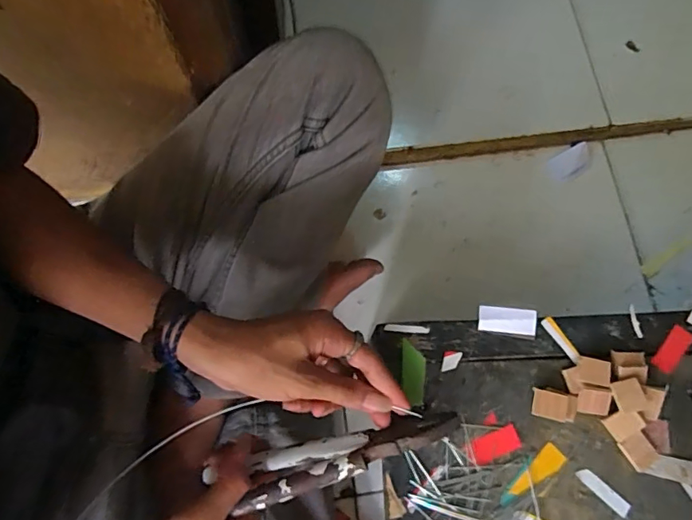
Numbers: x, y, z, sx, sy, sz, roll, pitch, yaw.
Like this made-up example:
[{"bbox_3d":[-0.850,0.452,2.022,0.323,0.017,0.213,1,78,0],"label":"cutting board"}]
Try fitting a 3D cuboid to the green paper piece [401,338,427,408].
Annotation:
[{"bbox_3d":[0.054,0.091,0.403,0.018,0.006,0.049,4,73,0],"label":"green paper piece"}]

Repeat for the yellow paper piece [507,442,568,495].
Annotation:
[{"bbox_3d":[0.145,0.161,0.378,0.049,0.004,0.017,-42,78,-12],"label":"yellow paper piece"}]

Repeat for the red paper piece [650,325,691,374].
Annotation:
[{"bbox_3d":[0.266,0.073,0.408,0.018,0.004,0.041,38,76,10],"label":"red paper piece"}]

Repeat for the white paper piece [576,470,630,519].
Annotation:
[{"bbox_3d":[0.193,0.173,0.374,0.043,0.004,0.011,41,77,11],"label":"white paper piece"}]

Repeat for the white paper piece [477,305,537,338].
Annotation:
[{"bbox_3d":[0.131,0.049,0.407,0.045,0.008,0.021,7,73,1],"label":"white paper piece"}]

